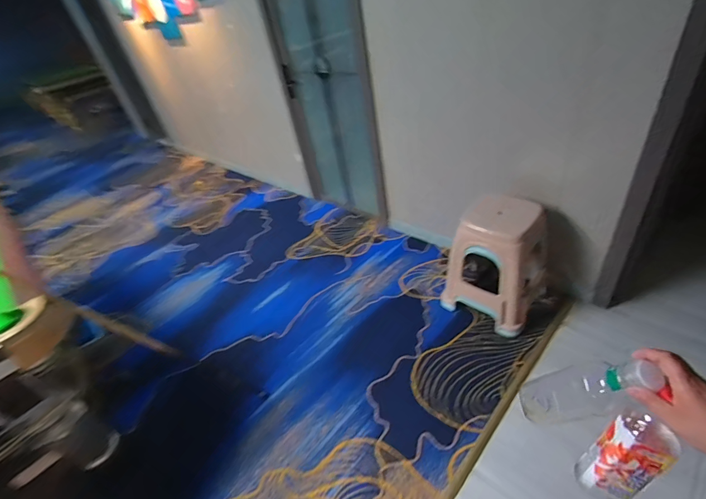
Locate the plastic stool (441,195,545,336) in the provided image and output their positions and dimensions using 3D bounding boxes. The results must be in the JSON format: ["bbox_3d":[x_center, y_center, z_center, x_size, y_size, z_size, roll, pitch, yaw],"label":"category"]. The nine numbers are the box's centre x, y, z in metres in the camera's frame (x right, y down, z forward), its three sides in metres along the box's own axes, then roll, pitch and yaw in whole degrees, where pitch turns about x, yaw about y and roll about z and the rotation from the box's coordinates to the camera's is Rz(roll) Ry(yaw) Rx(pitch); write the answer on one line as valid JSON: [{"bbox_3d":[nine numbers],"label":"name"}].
[{"bbox_3d":[0.629,0.052,1.606,0.398,0.542,0.328,13,44,29],"label":"plastic stool"}]

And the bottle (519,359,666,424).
[{"bbox_3d":[0.355,0.228,0.558,0.058,0.265,0.082,-31,67,-25],"label":"bottle"}]

